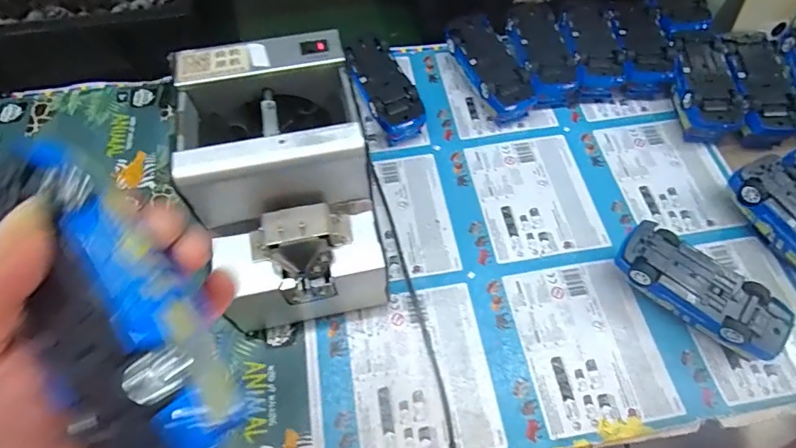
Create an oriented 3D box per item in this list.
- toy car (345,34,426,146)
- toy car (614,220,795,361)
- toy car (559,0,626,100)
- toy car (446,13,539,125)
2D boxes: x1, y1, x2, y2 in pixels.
[{"bbox_3d":[-0.017,-0.141,0.479,0.052,0.043,0.122,-24,64,-12],"label":"toy car"},{"bbox_3d":[0.240,0.057,0.369,0.126,0.043,0.052,35,67,17],"label":"toy car"},{"bbox_3d":[0.211,-0.198,0.507,0.056,0.037,0.128,-1,62,0],"label":"toy car"},{"bbox_3d":[0.097,-0.168,0.491,0.054,0.048,0.124,-21,64,-11],"label":"toy car"}]

